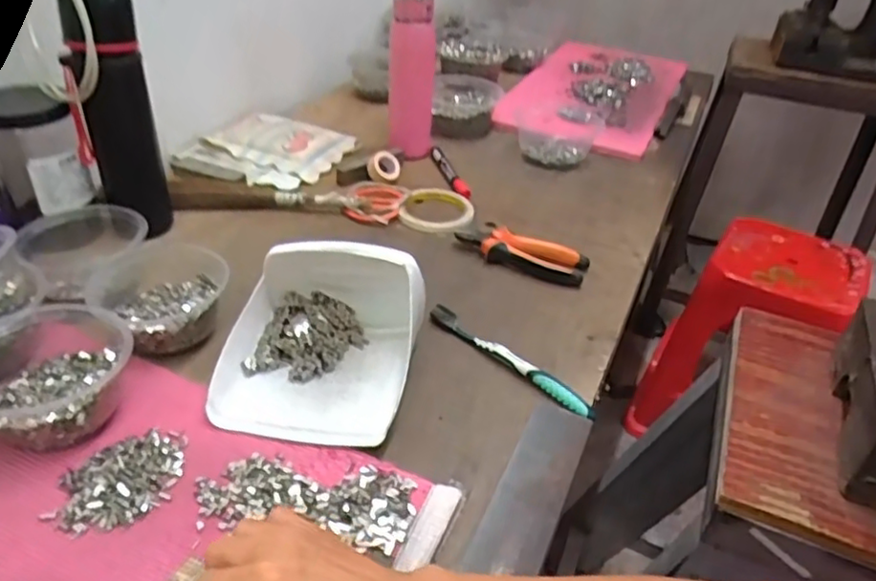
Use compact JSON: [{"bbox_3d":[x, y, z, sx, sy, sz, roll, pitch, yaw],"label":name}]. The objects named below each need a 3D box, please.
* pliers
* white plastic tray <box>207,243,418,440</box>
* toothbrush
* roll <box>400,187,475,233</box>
[{"bbox_3d":[0.095,-0.048,0.727,0.147,0.025,0.063,20,38,17],"label":"pliers"},{"bbox_3d":[-0.095,0.030,0.537,0.149,0.086,0.174,10,36,4],"label":"white plastic tray"},{"bbox_3d":[0.063,0.061,0.583,0.181,0.011,0.018,31,42,29],"label":"toothbrush"},{"bbox_3d":[0.000,-0.103,0.807,0.093,0.010,0.103,11,36,8],"label":"roll"}]

